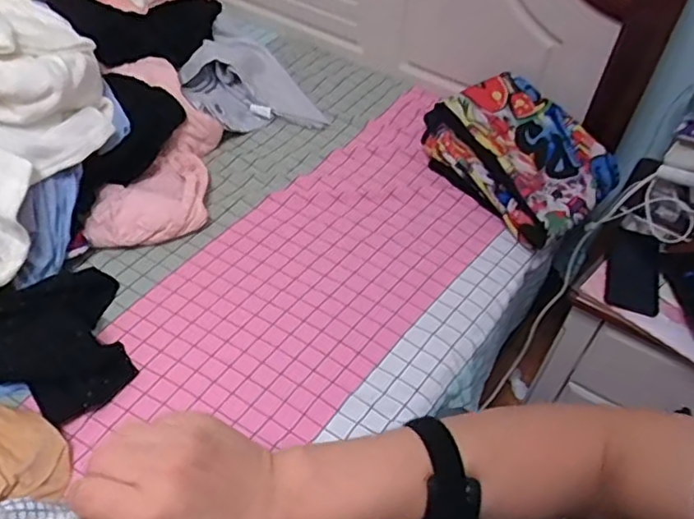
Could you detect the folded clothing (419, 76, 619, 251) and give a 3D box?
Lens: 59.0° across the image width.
[{"bbox_3d":[0.316,-0.185,1.067,0.263,0.096,0.322,-22,53,-21],"label":"folded clothing"}]

